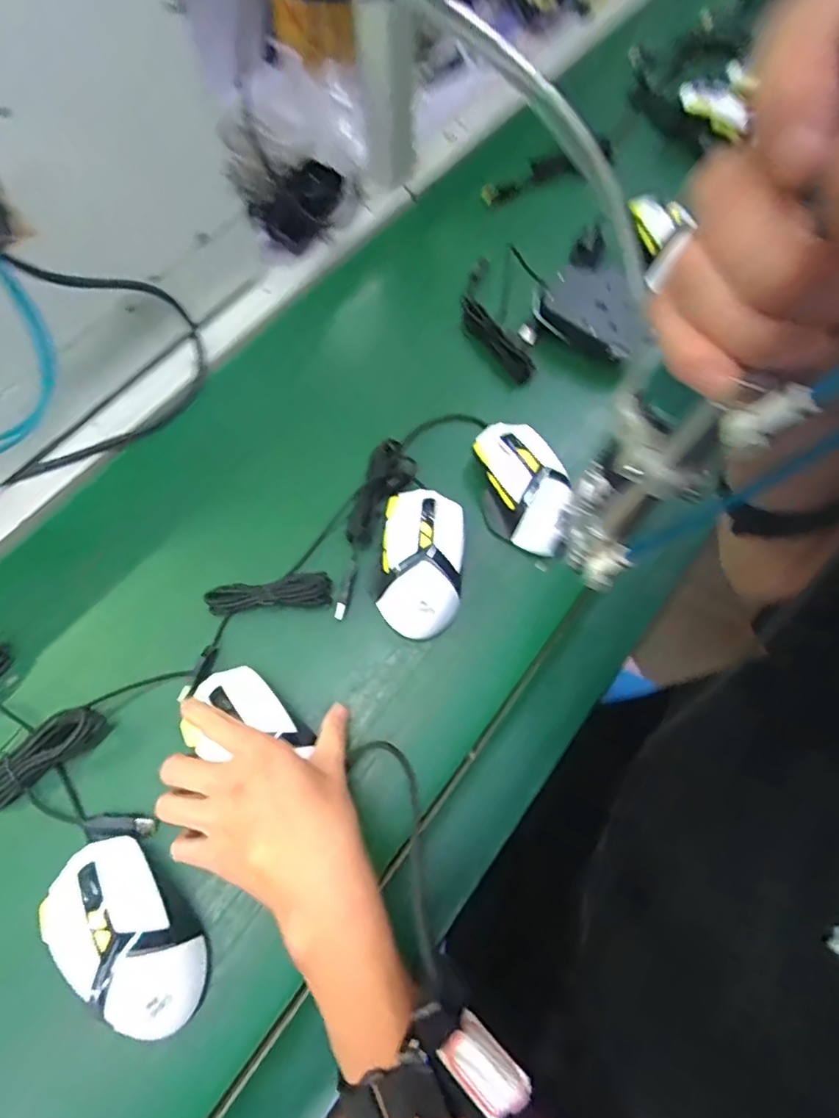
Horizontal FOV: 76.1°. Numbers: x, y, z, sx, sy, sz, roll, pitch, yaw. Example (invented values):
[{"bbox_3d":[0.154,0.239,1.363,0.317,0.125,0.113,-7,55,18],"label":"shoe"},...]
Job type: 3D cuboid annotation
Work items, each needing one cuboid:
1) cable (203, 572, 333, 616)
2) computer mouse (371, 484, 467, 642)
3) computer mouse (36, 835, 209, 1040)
[{"bbox_3d":[-0.118,0.028,0.425,0.094,0.011,0.026,-5,69,-4],"label":"cable"},{"bbox_3d":[0.001,-0.001,0.426,0.066,0.038,0.118,6,69,0],"label":"computer mouse"},{"bbox_3d":[-0.184,0.236,0.336,0.118,0.033,0.059,43,73,13],"label":"computer mouse"}]

